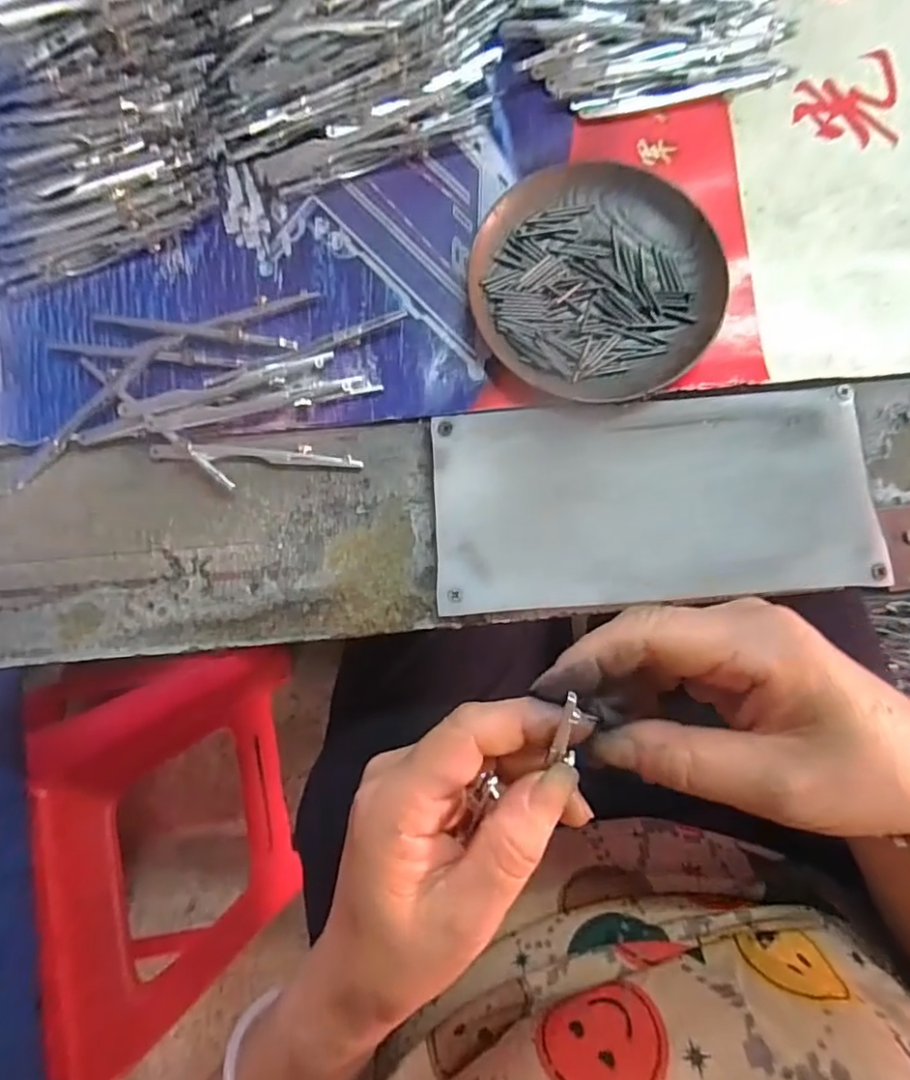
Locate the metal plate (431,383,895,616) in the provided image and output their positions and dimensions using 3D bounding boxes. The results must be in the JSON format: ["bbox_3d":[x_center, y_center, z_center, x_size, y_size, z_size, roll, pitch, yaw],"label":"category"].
[{"bbox_3d":[0.090,-0.019,0.274,0.195,0.007,0.093,-4,85,1],"label":"metal plate"}]

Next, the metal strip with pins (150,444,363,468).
[{"bbox_3d":[-0.097,-0.041,0.287,0.102,0.009,0.009,1,86,2],"label":"metal strip with pins"}]

